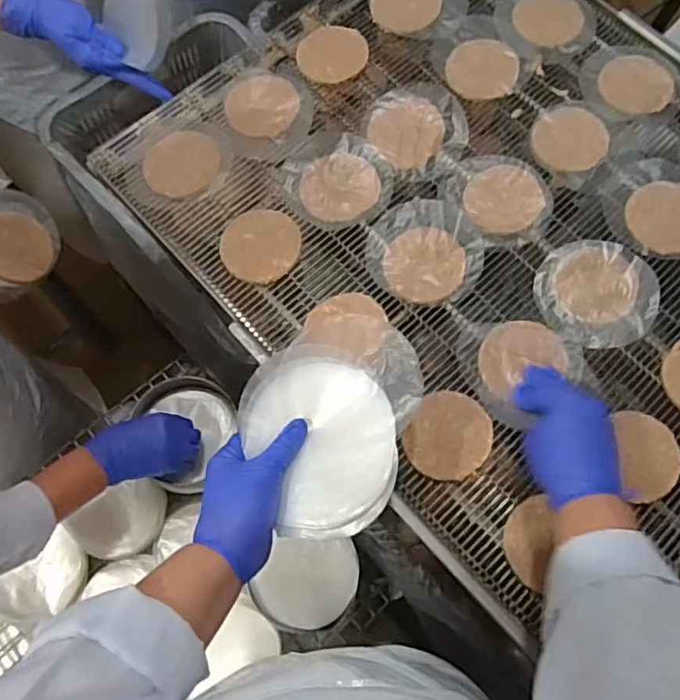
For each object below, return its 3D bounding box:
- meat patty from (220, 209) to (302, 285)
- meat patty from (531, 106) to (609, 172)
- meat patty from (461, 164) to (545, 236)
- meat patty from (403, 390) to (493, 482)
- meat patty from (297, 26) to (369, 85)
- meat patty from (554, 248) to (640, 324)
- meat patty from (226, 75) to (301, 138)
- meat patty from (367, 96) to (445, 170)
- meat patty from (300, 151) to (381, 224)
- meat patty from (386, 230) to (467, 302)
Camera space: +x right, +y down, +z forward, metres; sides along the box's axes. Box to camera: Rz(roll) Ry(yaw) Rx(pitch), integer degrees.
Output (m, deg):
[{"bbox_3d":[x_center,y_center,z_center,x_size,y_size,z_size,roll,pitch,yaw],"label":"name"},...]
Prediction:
[{"bbox_3d":[-0.084,-0.112,0.648,0.081,0.004,0.087,1,73,-2],"label":"meat patty"},{"bbox_3d":[0.262,-0.240,0.697,0.082,0.010,0.090,1,73,-2],"label":"meat patty"},{"bbox_3d":[0.180,-0.167,0.668,0.080,0.005,0.086,1,73,-2],"label":"meat patty"},{"bbox_3d":[0.104,0.082,0.581,0.074,0.008,0.082,29,74,7],"label":"meat patty"},{"bbox_3d":[-0.009,-0.358,0.741,0.083,0.012,0.090,5,73,-1],"label":"meat patty"},{"bbox_3d":[0.267,-0.068,0.635,0.077,0.011,0.085,18,73,3],"label":"meat patty"},{"bbox_3d":[-0.090,-0.285,0.710,0.082,0.005,0.083,1,73,-2],"label":"meat patty"},{"bbox_3d":[0.076,-0.247,0.695,0.083,0.008,0.090,-1,73,-3],"label":"meat patty"},{"bbox_3d":[0.001,-0.179,0.671,0.083,0.006,0.077,1,73,-2],"label":"meat patty"},{"bbox_3d":[0.089,-0.089,0.639,0.080,0.008,0.083,1,73,-2],"label":"meat patty"}]

